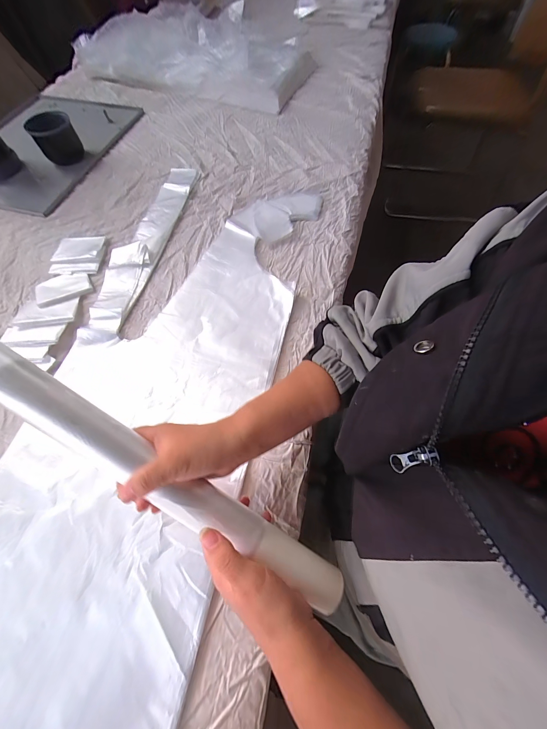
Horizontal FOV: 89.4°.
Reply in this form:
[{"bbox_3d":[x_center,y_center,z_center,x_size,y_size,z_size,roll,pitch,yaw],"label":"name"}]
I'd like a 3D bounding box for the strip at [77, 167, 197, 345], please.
[{"bbox_3d":[-0.238,-0.234,0.515,0.076,0.018,0.452,8,64,5],"label":"strip"}]

